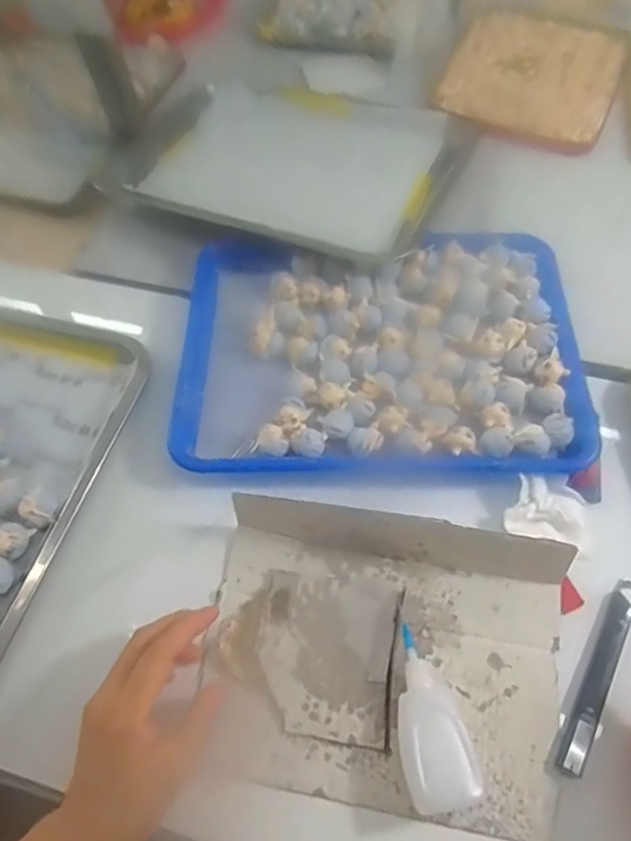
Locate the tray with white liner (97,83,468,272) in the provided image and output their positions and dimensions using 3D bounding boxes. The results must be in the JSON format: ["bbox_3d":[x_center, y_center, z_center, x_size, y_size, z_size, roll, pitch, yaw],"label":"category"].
[{"bbox_3d":[-0.032,-0.288,0.631,0.354,0.029,0.264,16,63,12],"label":"tray with white liner"}]

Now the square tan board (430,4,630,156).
[{"bbox_3d":[0.264,-0.424,0.715,0.196,0.010,0.275,21,64,14],"label":"square tan board"}]

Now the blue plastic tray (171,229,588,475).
[{"bbox_3d":[0.051,-0.064,0.508,0.327,0.022,0.231,-2,60,2],"label":"blue plastic tray"}]

